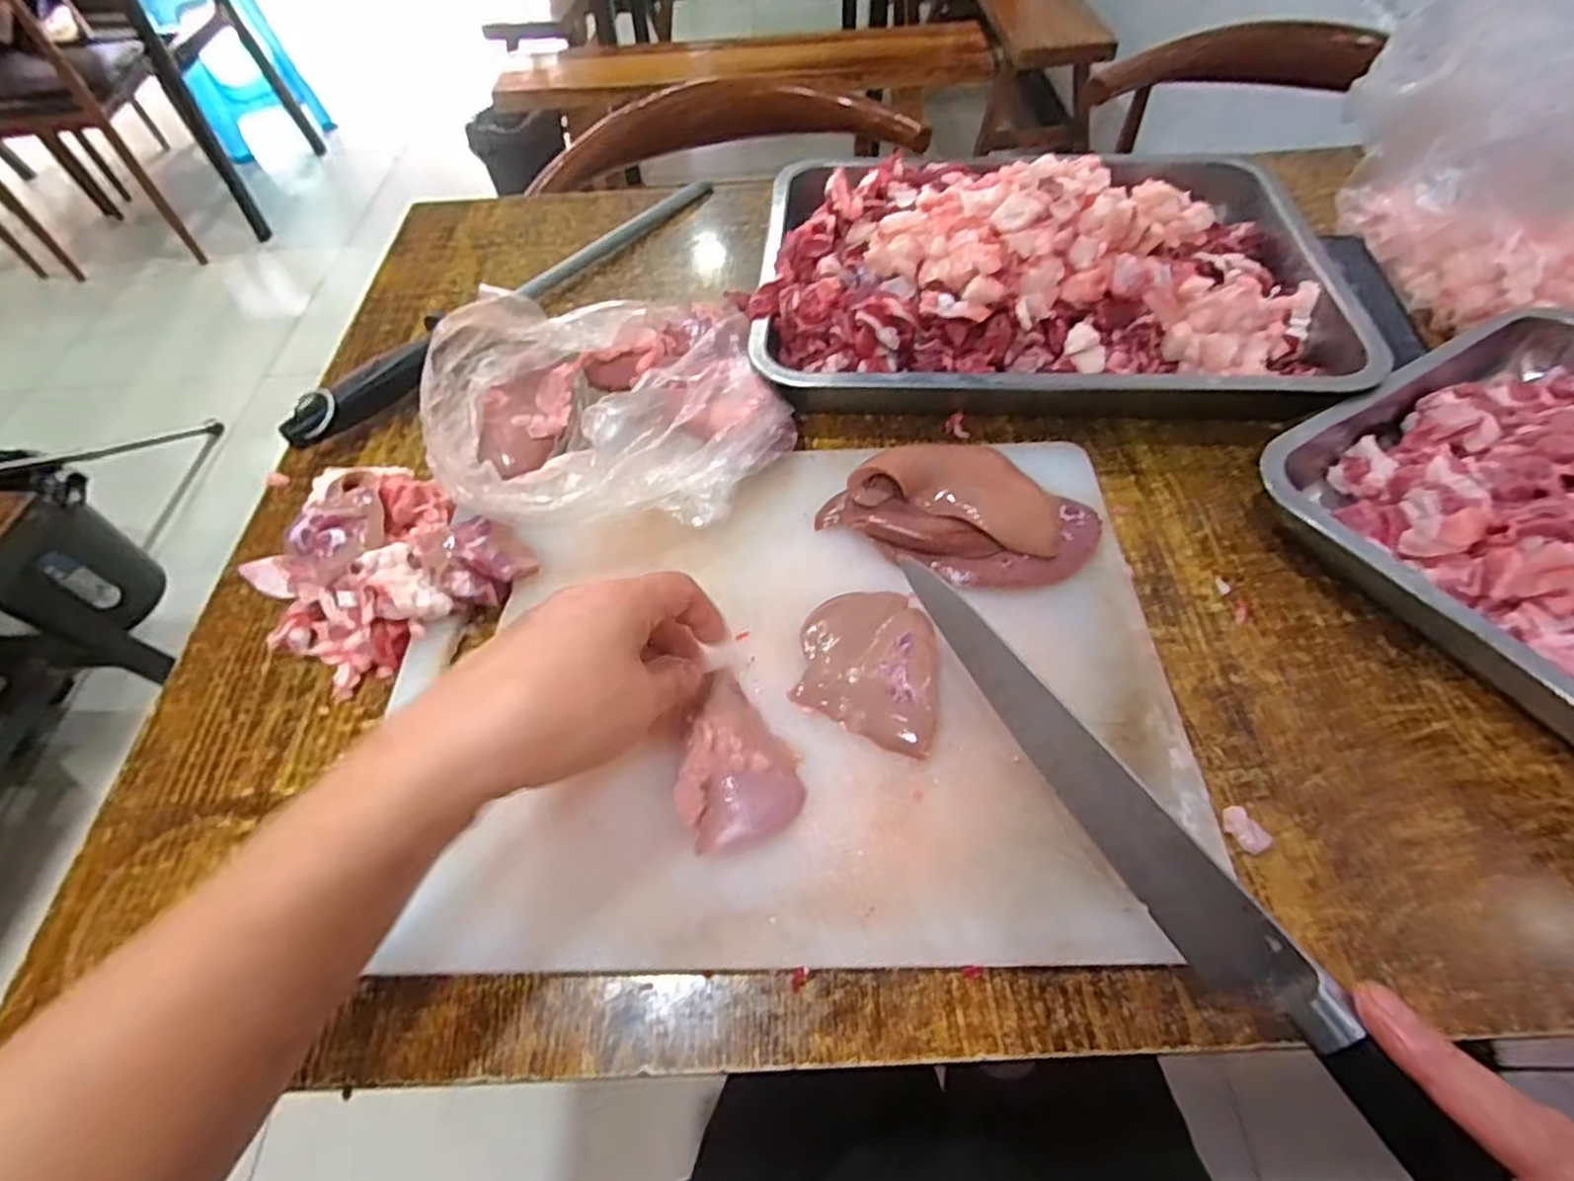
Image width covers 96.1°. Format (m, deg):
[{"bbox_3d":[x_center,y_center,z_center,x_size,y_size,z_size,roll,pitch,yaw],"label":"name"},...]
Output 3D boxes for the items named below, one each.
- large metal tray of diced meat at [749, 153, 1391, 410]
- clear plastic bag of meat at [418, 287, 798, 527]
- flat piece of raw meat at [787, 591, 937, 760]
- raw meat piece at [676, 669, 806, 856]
[{"bbox_3d":[0.178,-0.248,0.504,0.385,0.093,0.293,2,56,5],"label":"large metal tray of diced meat"},{"bbox_3d":[-0.104,-0.119,0.428,0.196,0.087,0.184,-18,56,-8],"label":"clear plastic bag of meat"},{"bbox_3d":[0.040,0.035,0.355,0.068,0.017,0.085,8,57,9],"label":"flat piece of raw meat"},{"bbox_3d":[-0.023,0.076,0.327,0.054,0.020,0.079,-9,56,-2],"label":"raw meat piece"}]

